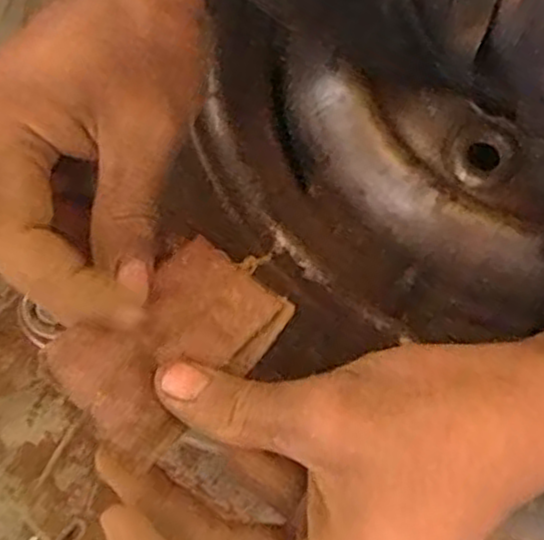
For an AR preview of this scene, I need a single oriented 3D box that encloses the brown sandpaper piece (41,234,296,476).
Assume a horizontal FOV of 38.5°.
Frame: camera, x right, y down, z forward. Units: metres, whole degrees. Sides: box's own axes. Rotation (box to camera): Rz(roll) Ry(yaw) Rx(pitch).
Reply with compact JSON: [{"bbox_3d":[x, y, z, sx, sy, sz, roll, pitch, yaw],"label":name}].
[{"bbox_3d":[-0.035,0.024,0.269,0.049,0.012,0.077,41,58,13],"label":"brown sandpaper piece"}]

